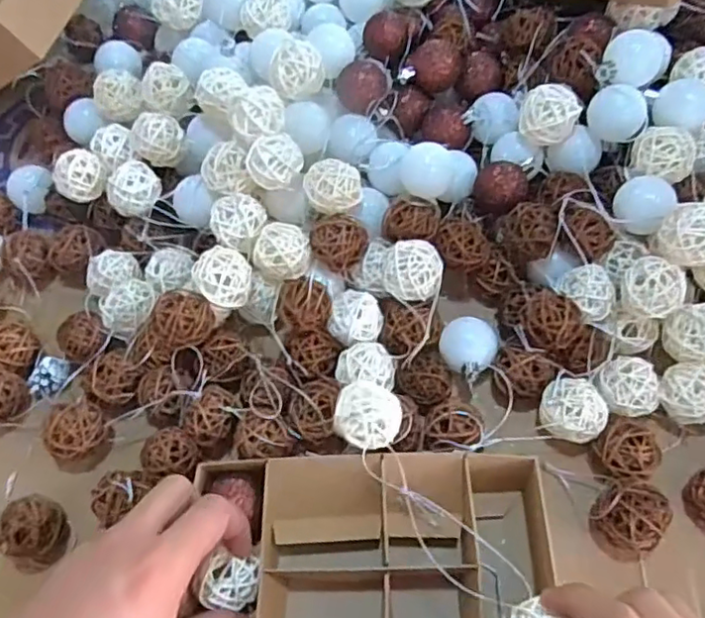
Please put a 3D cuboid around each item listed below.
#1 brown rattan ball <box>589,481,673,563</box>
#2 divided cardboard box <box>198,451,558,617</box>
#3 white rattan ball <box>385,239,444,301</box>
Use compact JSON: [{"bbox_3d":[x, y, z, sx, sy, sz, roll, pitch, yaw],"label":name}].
[{"bbox_3d":[0.165,0.127,0.371,0.036,0.039,0.040,24,65,15],"label":"brown rattan ball"},{"bbox_3d":[0.009,0.176,0.354,0.202,0.050,0.177,1,68,3],"label":"divided cardboard box"},{"bbox_3d":[0.042,-0.024,0.424,0.036,0.031,0.036,-1,61,2],"label":"white rattan ball"}]

